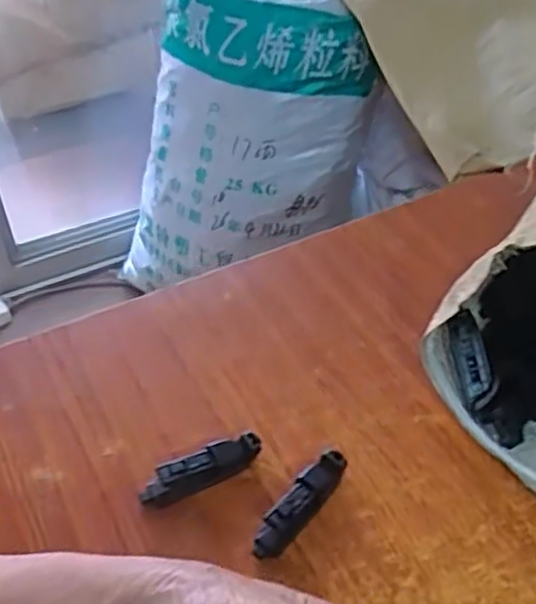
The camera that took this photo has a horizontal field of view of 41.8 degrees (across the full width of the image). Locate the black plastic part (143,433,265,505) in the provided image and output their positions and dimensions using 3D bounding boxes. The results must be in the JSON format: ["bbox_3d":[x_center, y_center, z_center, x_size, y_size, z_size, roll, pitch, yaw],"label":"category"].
[{"bbox_3d":[-0.039,0.099,0.419,0.074,0.018,0.018,-21,50,-19],"label":"black plastic part"}]

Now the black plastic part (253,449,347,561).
[{"bbox_3d":[0.020,0.117,0.408,0.017,0.022,0.075,29,53,25],"label":"black plastic part"}]

